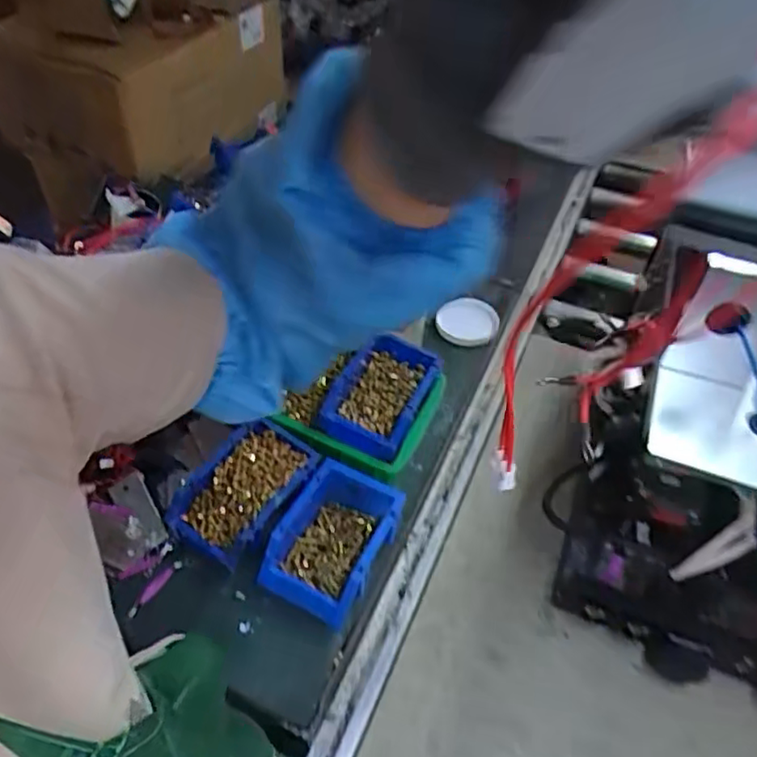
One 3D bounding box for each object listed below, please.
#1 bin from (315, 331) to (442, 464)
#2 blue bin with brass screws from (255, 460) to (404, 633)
[{"bbox_3d":[0.003,0.014,0.804,0.119,0.050,0.174,18,48,12],"label":"bin"},{"bbox_3d":[-0.049,0.181,0.699,0.111,0.065,0.156,23,49,17],"label":"blue bin with brass screws"}]

